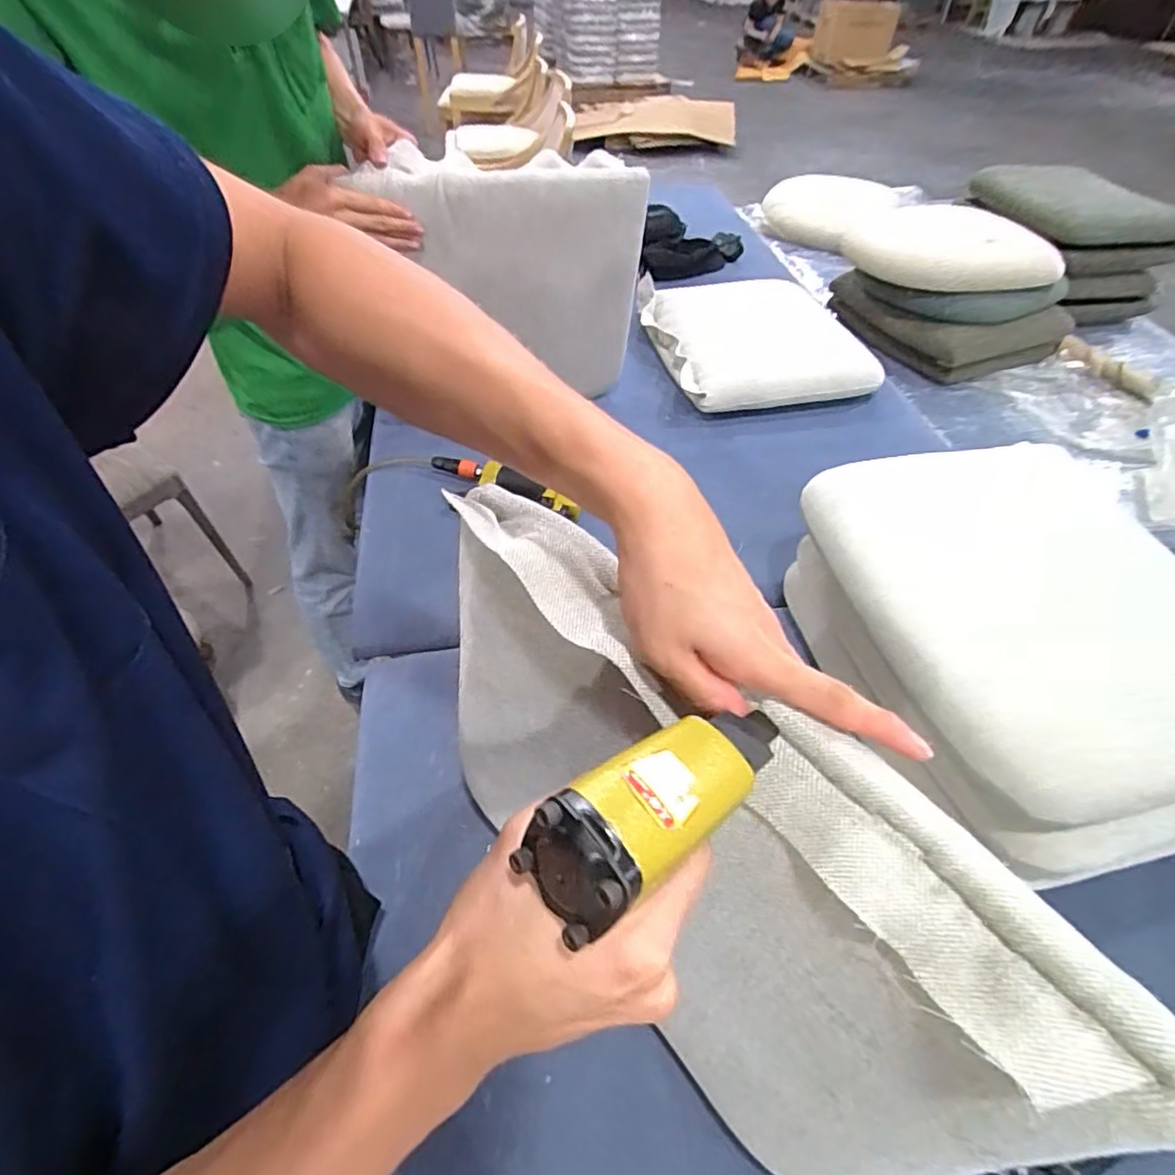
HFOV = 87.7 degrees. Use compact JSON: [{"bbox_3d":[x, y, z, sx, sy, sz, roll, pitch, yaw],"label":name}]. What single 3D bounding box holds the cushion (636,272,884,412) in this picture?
[{"bbox_3d":[0.333,-0.518,1.263,0.391,0.095,0.469,-8,50,-8],"label":"cushion"}]

